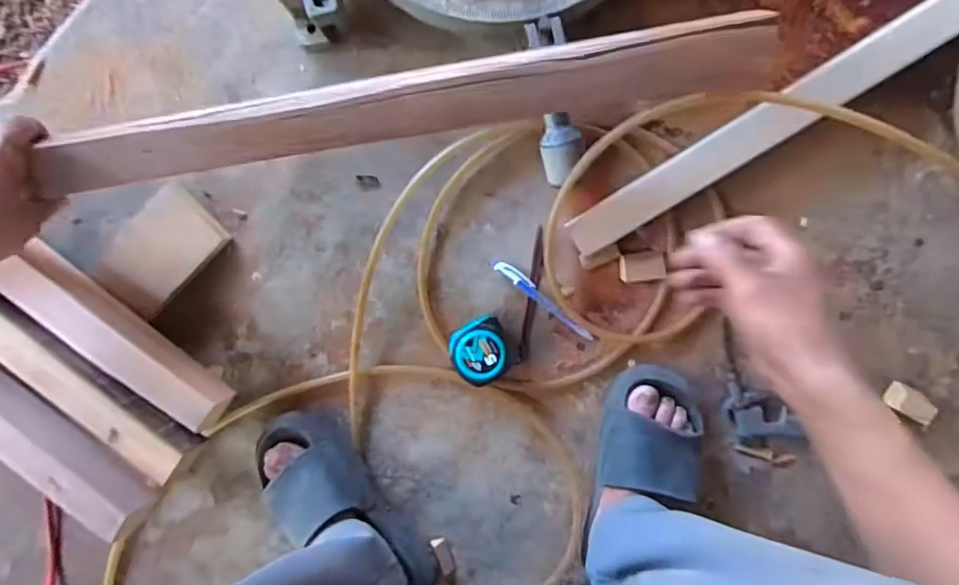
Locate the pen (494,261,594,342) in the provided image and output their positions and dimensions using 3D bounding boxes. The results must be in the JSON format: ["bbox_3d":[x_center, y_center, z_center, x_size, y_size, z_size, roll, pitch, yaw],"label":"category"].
[{"bbox_3d":[0.069,0.009,0.579,0.130,0.014,0.014,39,98,-5],"label":"pen"}]

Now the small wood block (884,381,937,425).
[{"bbox_3d":[0.450,0.115,0.578,0.041,0.029,0.029,29,98,-4],"label":"small wood block"}]

